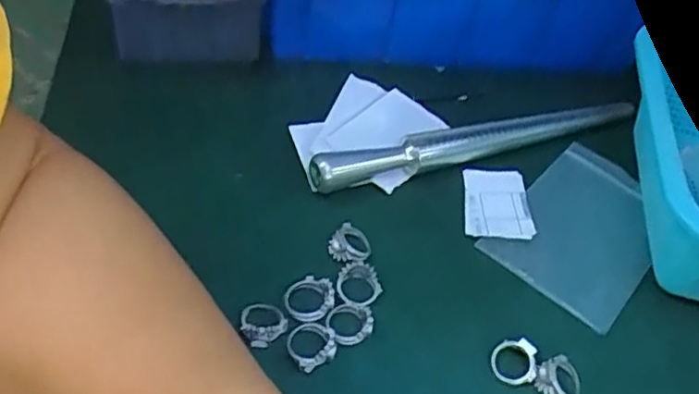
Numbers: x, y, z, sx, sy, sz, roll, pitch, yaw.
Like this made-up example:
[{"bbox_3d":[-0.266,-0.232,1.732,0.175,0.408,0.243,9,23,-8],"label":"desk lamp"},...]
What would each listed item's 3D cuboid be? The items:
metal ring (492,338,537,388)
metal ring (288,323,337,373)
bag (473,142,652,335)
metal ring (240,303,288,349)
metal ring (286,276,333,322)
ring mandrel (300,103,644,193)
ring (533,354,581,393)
[{"bbox_3d":[0.078,0.078,0.314,0.021,0.004,0.021,-3,76,12],"label":"metal ring"},{"bbox_3d":[-0.018,0.067,0.308,0.021,0.008,0.021,5,47,-6],"label":"metal ring"},{"bbox_3d":[0.142,0.017,0.396,0.080,0.010,0.131,36,51,21],"label":"bag"},{"bbox_3d":[-0.041,0.059,0.313,0.021,0.007,0.020,5,47,-6],"label":"metal ring"},{"bbox_3d":[-0.019,0.049,0.323,0.025,0.005,0.022,-37,61,-8],"label":"metal ring"},{"bbox_3d":[0.083,-0.035,0.409,0.225,0.025,0.019,-12,51,-21],"label":"ring mandrel"},{"bbox_3d":[0.098,0.086,0.312,0.022,0.007,0.019,-14,52,-22],"label":"ring"}]

